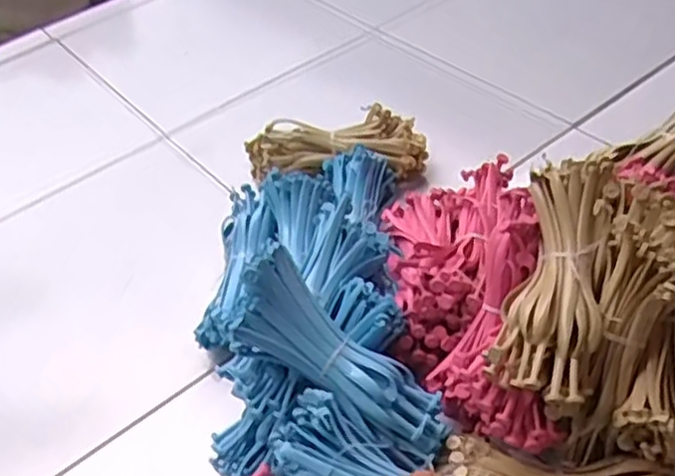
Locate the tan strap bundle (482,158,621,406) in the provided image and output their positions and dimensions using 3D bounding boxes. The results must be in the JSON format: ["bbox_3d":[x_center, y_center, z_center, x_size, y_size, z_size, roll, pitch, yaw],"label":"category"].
[{"bbox_3d":[0.178,0.029,0.580,0.077,0.043,0.199,13,71,19],"label":"tan strap bundle"}]

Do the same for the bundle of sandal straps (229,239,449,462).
[{"bbox_3d":[0.005,0.100,0.622,0.215,0.059,0.098,38,55,2],"label":"bundle of sandal straps"}]

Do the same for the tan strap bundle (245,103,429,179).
[{"bbox_3d":[-0.005,-0.118,0.913,0.232,0.049,0.086,-2,45,6],"label":"tan strap bundle"}]

